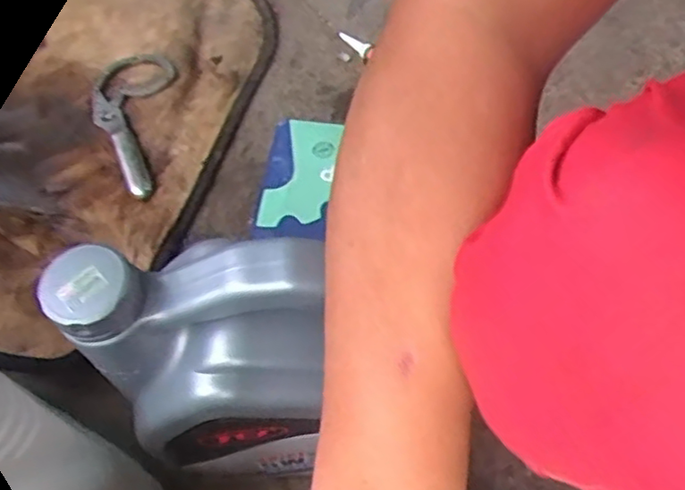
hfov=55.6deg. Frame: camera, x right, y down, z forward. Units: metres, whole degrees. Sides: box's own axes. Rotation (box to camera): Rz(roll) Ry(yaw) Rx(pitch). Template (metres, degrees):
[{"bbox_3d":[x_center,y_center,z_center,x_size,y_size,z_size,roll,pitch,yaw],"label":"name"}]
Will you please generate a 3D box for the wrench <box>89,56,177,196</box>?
[{"bbox_3d":[-0.246,-0.143,0.760,0.104,0.034,0.217,-10,61,-3],"label":"wrench"}]

